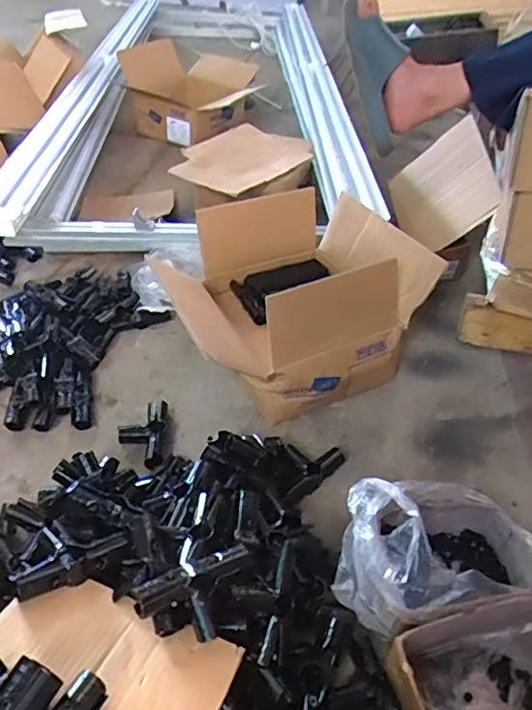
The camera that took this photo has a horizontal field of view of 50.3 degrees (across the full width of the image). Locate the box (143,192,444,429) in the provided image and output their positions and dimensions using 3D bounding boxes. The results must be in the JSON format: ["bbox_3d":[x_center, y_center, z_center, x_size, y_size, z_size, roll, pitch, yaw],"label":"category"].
[{"bbox_3d":[0.031,-0.096,1.089,0.462,0.254,0.388,-25,47,-29],"label":"box"}]

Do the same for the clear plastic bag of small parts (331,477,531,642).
[{"bbox_3d":[0.243,0.275,0.770,0.289,0.160,0.187,-4,40,-8],"label":"clear plastic bag of small parts"}]

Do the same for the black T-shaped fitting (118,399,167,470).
[{"bbox_3d":[-0.213,0.135,0.976,0.076,0.029,0.134,0,40,-3],"label":"black T-shaped fitting"}]

